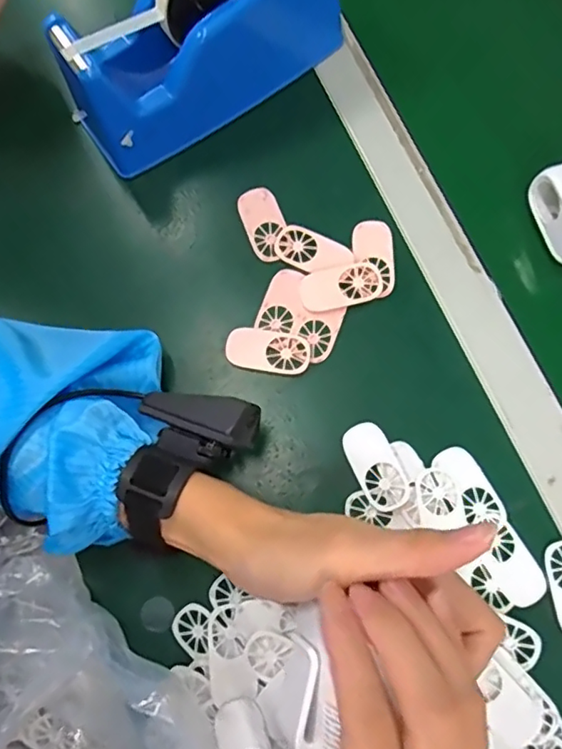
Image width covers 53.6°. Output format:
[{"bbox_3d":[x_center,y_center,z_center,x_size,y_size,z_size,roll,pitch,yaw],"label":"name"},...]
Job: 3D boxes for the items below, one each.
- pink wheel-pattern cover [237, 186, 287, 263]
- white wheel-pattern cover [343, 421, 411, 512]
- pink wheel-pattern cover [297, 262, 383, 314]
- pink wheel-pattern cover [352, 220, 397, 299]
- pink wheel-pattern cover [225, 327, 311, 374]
[{"bbox_3d":[-0.012,-0.110,0.407,0.028,0.004,0.056,-20,76,-1],"label":"pink wheel-pattern cover"},{"bbox_3d":[0.062,0.060,0.366,0.029,0.006,0.057,-25,76,-2],"label":"white wheel-pattern cover"},{"bbox_3d":[0.042,-0.061,0.393,0.058,0.004,0.030,-16,76,0],"label":"pink wheel-pattern cover"},{"bbox_3d":[0.067,-0.083,0.397,0.029,0.004,0.057,-6,76,2],"label":"pink wheel-pattern cover"},{"bbox_3d":[-0.009,-0.017,0.386,0.057,0.004,0.028,7,77,6],"label":"pink wheel-pattern cover"}]

